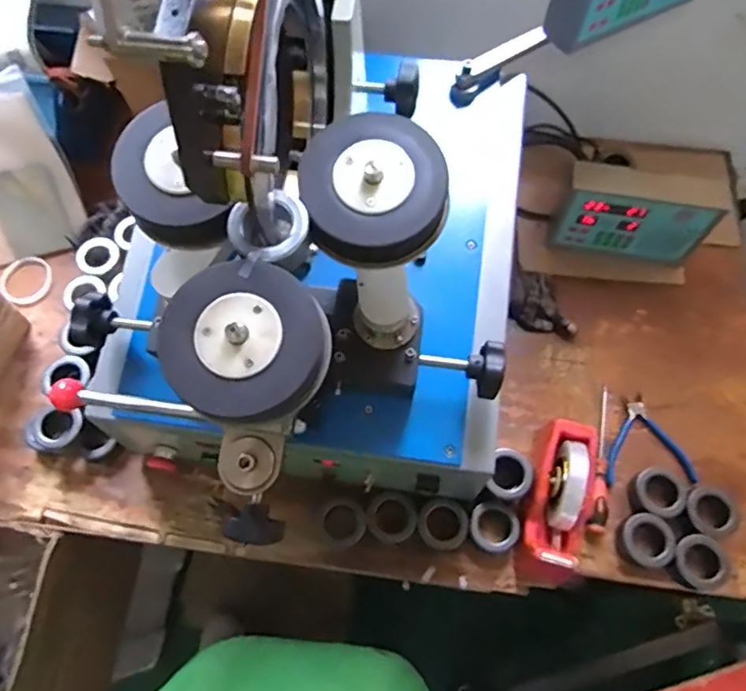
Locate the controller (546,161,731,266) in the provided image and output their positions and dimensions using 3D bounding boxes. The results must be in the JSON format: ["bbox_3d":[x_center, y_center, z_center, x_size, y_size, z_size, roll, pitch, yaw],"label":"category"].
[{"bbox_3d":[0.411,-0.208,0.899,0.227,0.150,0.072,10,68,5],"label":"controller"}]

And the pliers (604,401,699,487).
[{"bbox_3d":[0.402,0.142,0.842,0.126,0.024,0.131,0,67,0],"label":"pliers"}]

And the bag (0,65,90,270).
[{"bbox_3d":[-0.598,-0.279,0.917,0.181,0.278,0.028,-16,32,-5],"label":"bag"}]

